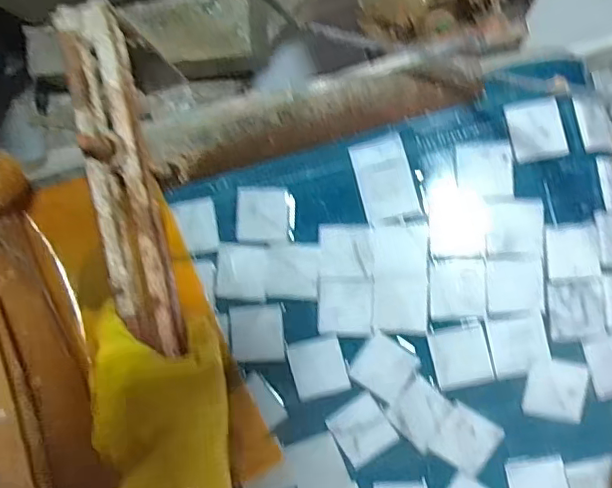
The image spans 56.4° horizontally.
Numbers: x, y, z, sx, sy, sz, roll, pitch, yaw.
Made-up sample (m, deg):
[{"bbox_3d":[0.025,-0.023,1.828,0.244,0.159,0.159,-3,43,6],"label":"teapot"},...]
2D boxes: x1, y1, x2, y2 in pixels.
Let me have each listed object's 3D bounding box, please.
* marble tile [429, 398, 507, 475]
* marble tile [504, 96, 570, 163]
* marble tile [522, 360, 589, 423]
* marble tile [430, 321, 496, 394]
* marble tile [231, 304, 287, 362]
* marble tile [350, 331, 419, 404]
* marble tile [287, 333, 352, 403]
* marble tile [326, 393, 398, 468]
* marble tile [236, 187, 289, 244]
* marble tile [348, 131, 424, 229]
[{"bbox_3d":[0.137,0.168,0.489,0.049,0.005,0.048,32,94,9],"label":"marble tile"},{"bbox_3d":[0.202,-0.100,0.501,0.047,0.011,0.053,-12,87,9],"label":"marble tile"},{"bbox_3d":[0.211,0.123,0.482,0.048,0.008,0.048,13,91,10],"label":"marble tile"},{"bbox_3d":[0.134,0.098,0.495,0.047,0.005,0.049,-15,86,9],"label":"marble tile"},{"bbox_3d":[-0.045,0.082,0.521,0.048,0.004,0.051,-5,88,9],"label":"marble tile"},{"bbox_3d":[0.069,0.109,0.502,0.046,0.004,0.048,37,95,8],"label":"marble tile"},{"bbox_3d":[0.011,0.111,0.512,0.048,0.004,0.051,-17,86,9],"label":"marble tile"},{"bbox_3d":[0.050,0.164,0.505,0.049,0.004,0.049,-37,83,7],"label":"marble tile"},{"bbox_3d":[-0.040,-0.027,0.526,0.047,0.005,0.051,-1,89,10],"label":"marble tile"},{"bbox_3d":[0.070,-0.058,0.509,0.047,0.004,0.072,-15,86,9],"label":"marble tile"}]

